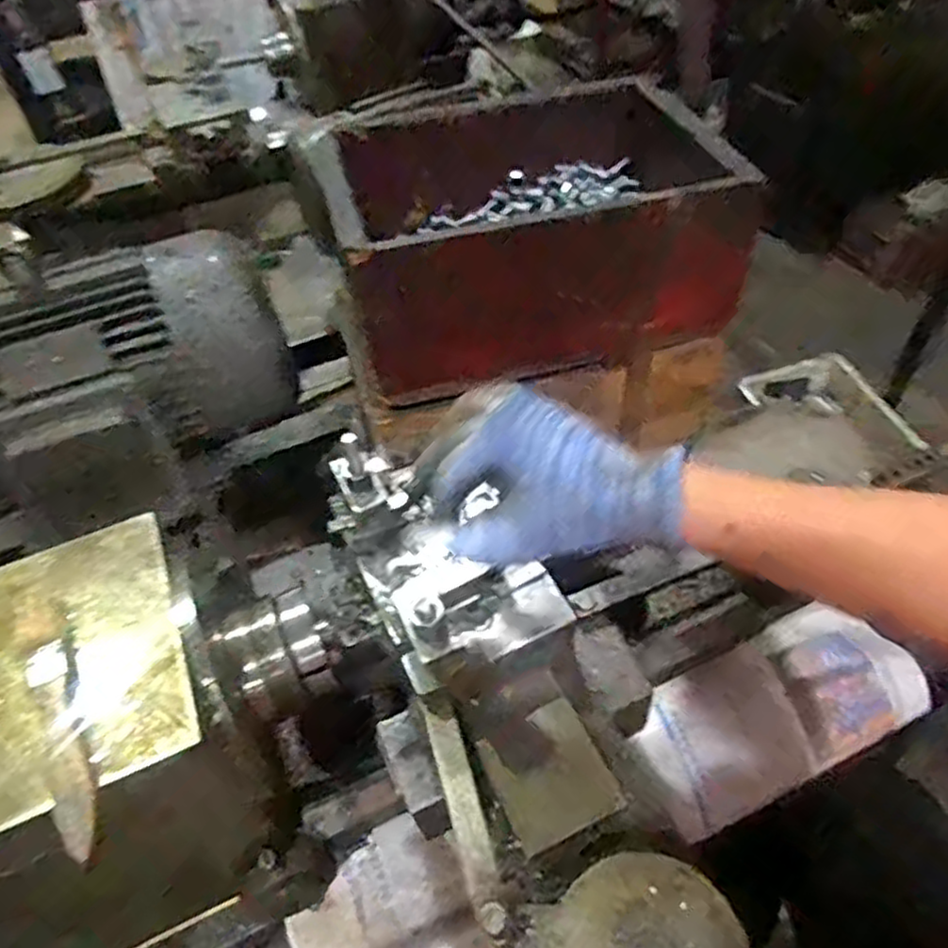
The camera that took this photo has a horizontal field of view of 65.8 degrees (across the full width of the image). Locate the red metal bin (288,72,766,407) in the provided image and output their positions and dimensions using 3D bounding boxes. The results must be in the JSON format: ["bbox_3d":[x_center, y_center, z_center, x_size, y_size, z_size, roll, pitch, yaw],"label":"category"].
[{"bbox_3d":[0.044,-0.226,0.688,0.346,0.163,0.235,-17,48,-10],"label":"red metal bin"}]

